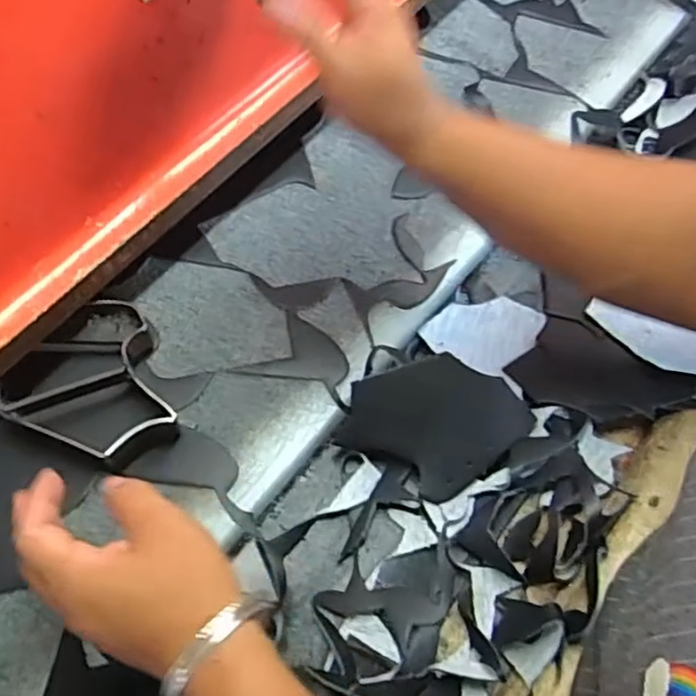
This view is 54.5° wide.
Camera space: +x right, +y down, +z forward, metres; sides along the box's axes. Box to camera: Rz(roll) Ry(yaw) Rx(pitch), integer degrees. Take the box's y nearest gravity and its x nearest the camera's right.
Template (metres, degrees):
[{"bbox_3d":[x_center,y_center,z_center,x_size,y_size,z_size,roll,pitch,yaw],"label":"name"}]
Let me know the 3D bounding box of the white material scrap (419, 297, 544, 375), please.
[{"bbox_3d":[0.113,-0.016,0.553,0.072,0.008,0.082,41,70,20],"label":"white material scrap"}]

